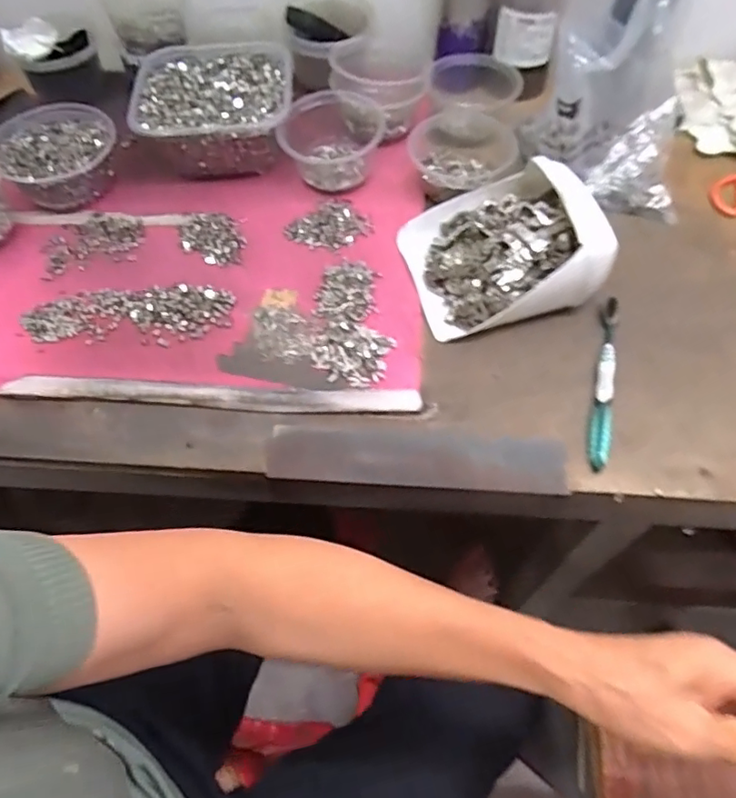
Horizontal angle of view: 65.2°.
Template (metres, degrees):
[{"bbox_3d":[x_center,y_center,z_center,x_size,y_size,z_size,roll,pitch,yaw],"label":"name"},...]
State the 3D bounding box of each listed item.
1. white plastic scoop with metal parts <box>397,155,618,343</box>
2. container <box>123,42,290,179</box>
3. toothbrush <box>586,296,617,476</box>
[{"bbox_3d":[0.129,-0.155,0.556,0.170,0.075,0.154,-14,62,-7],"label":"white plastic scoop with metal parts"},{"bbox_3d":[-0.175,-0.339,0.677,0.177,0.070,0.171,-2,61,-1],"label":"container"},{"bbox_3d":[0.213,-0.020,0.518,0.017,0.009,0.179,13,62,8],"label":"toothbrush"}]

